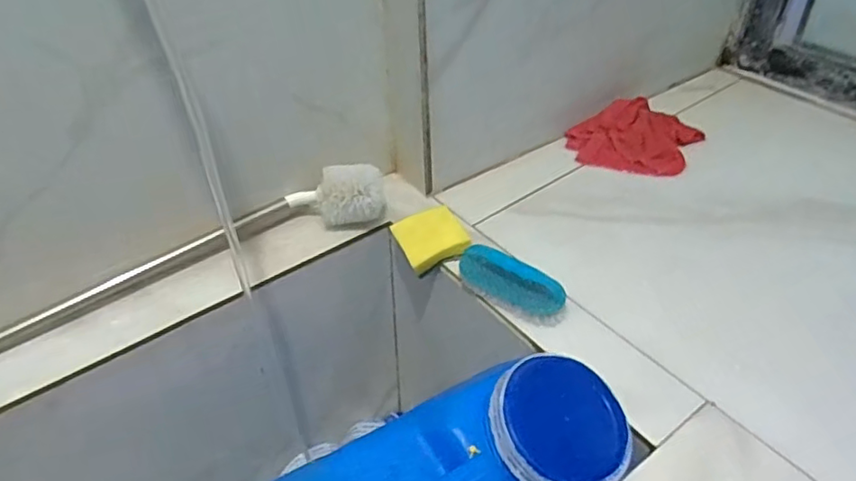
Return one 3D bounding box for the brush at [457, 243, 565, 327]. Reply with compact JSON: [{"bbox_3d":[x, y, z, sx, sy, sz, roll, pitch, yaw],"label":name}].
[{"bbox_3d":[0.089,0.045,0.654,0.124,0.043,0.050,27,50,28],"label":"brush"}]

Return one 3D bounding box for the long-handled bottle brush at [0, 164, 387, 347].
[{"bbox_3d":[-0.321,0.036,0.664,0.598,0.075,0.078,-22,46,-21],"label":"long-handled bottle brush"}]

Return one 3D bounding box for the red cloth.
[{"bbox_3d":[0.293,-0.151,0.874,0.173,0.029,0.139,9,43,12],"label":"red cloth"}]

